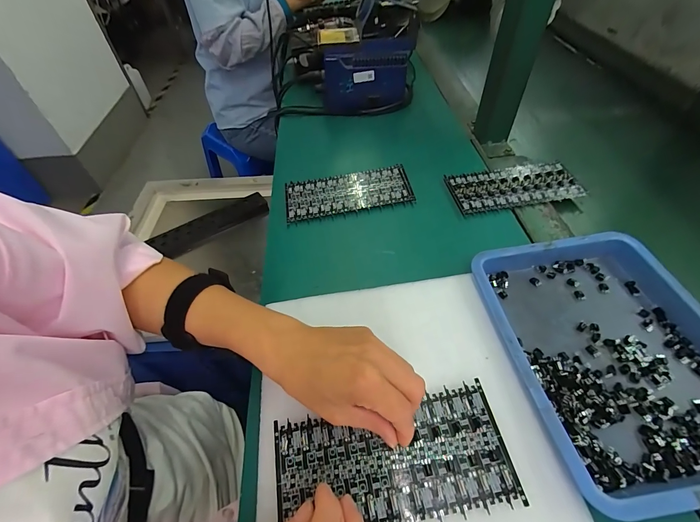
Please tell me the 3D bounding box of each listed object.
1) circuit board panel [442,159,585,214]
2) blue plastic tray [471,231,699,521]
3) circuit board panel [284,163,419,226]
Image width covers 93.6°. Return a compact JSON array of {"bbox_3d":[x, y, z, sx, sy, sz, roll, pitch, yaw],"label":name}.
[{"bbox_3d":[0.213,-0.098,0.430,0.159,0.008,0.073,-10,51,-4],"label":"circuit board panel"},{"bbox_3d":[0.222,0.071,0.278,0.180,0.027,0.212,-9,51,-3],"label":"blue plastic tray"},{"bbox_3d":[-0.003,-0.093,0.445,0.167,0.009,0.074,-9,51,-4],"label":"circuit board panel"}]

